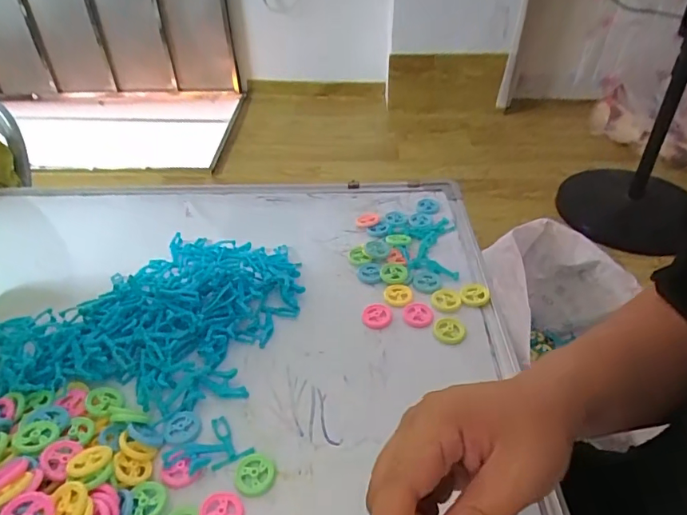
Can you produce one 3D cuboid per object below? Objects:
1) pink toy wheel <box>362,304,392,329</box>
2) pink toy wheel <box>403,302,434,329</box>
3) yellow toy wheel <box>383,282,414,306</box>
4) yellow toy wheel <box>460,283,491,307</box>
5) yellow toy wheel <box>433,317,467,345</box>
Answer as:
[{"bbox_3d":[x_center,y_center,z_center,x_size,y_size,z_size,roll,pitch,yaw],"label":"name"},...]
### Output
[{"bbox_3d":[0.034,0.057,0.481,0.029,0.004,0.034,-1,40,0],"label":"pink toy wheel"},{"bbox_3d":[0.074,0.056,0.478,0.029,0.004,0.031,0,40,0],"label":"pink toy wheel"},{"bbox_3d":[0.058,0.039,0.502,0.029,0.004,0.030,0,40,0],"label":"yellow toy wheel"},{"bbox_3d":[0.135,0.038,0.496,0.029,0.007,0.027,0,40,0],"label":"yellow toy wheel"},{"bbox_3d":[0.103,0.069,0.462,0.031,0.004,0.032,7,40,9],"label":"yellow toy wheel"}]

